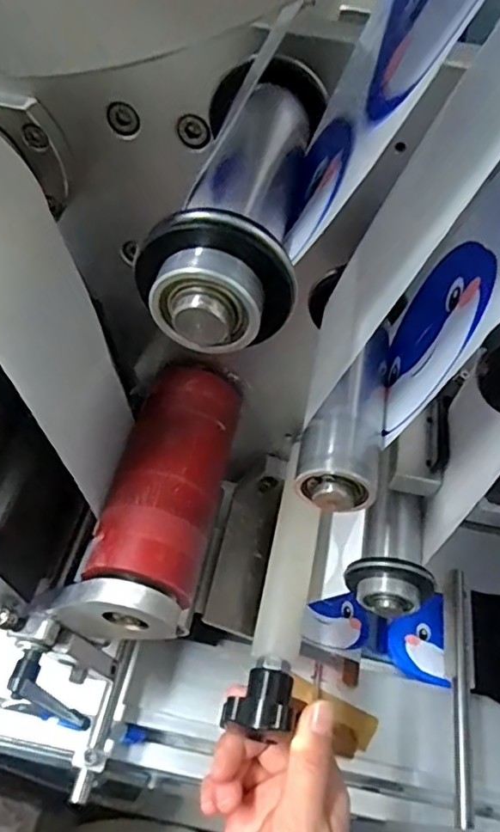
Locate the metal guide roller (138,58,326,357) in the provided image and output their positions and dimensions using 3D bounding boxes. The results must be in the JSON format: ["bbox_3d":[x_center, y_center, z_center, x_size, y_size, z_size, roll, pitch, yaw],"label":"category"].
[{"bbox_3d":[0.000,-0.072,0.183,0.037,0.032,0.117,11,53,3],"label":"metal guide roller"}]

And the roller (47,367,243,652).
[{"bbox_3d":[-0.055,0.048,0.342,0.073,0.065,0.157,12,53,4],"label":"roller"}]

